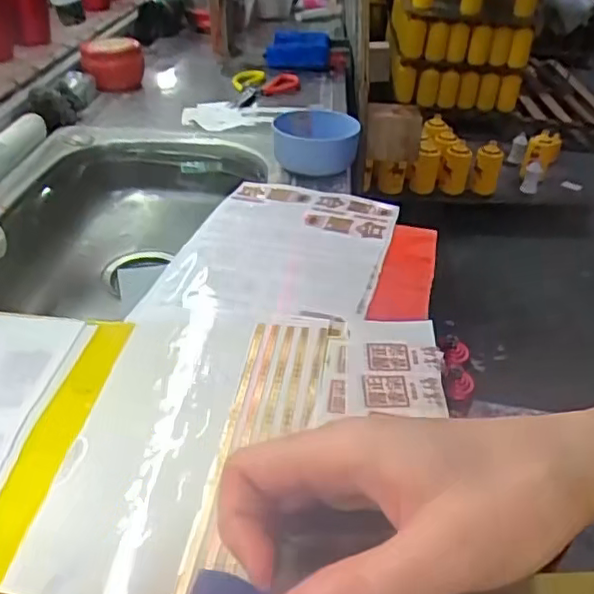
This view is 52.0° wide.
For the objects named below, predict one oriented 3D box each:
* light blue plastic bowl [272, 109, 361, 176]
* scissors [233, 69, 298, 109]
[{"bbox_3d":[0.024,-0.191,0.750,0.103,0.053,0.081,7,36,5],"label":"light blue plastic bowl"},{"bbox_3d":[-0.048,-0.360,1.045,0.114,0.017,0.157,-3,36,-9],"label":"scissors"}]

